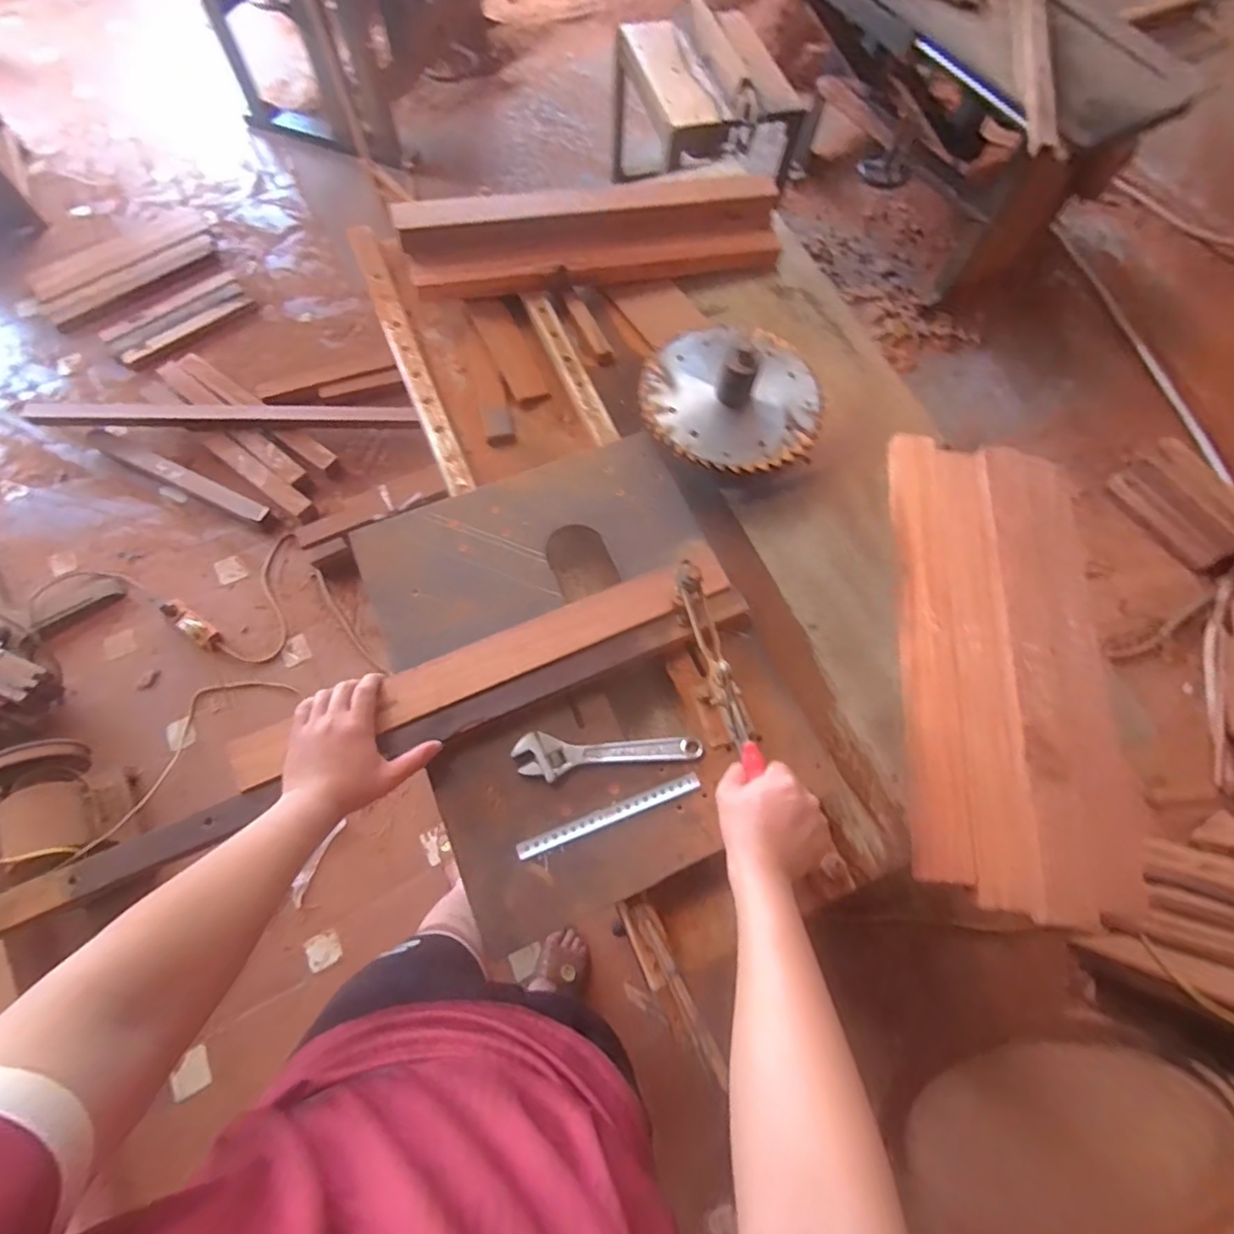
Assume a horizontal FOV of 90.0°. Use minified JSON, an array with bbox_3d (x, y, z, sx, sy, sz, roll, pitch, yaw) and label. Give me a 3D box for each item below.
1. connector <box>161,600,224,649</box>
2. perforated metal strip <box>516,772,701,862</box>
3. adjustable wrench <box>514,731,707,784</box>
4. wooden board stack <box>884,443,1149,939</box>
[{"bbox_3d":[-1.081,0.021,1.577,0.185,0.065,0.057,34,71,12],"label":"connector"},{"bbox_3d":[-0.007,0.206,0.638,0.196,0.005,0.018,-19,70,-10],"label":"perforated metal strip"},{"bbox_3d":[-0.009,0.149,0.654,0.195,0.012,0.046,1,68,-1],"label":"adjustable wrench"},{"bbox_3d":[0.464,0.036,0.749,0.221,0.051,0.596,7,68,2],"label":"wooden board stack"}]

